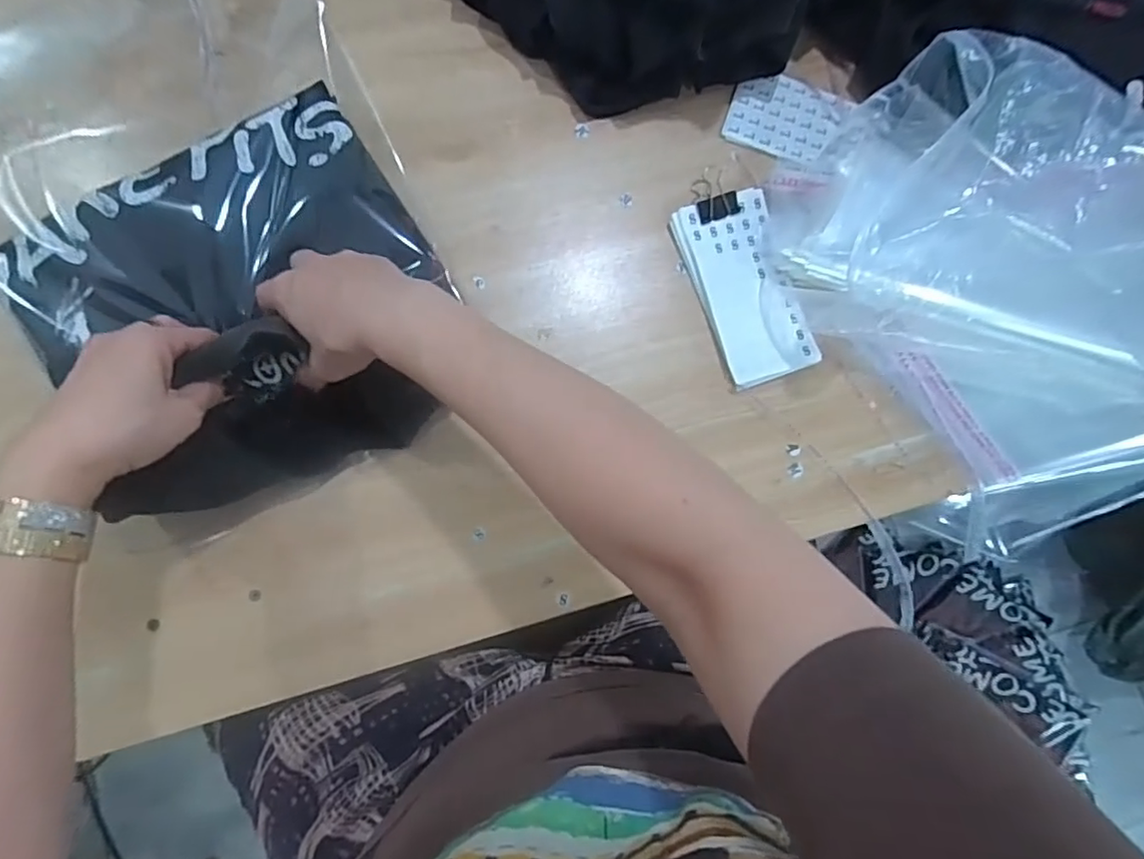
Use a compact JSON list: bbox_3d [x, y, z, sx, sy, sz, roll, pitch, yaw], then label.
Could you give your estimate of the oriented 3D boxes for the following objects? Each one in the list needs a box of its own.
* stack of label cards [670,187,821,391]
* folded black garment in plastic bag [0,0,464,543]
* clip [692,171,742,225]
[{"bbox_3d":[0.131,-0.107,0.461,0.071,0.015,0.141,-19,86,-7],"label":"stack of label cards"},{"bbox_3d":[-0.260,-0.146,0.425,0.285,0.033,0.397,-27,87,-8],"label":"folded black garment in plastic bag"},{"bbox_3d":[0.108,-0.177,0.463,0.032,0.022,0.036,-19,86,-7],"label":"clip"}]

